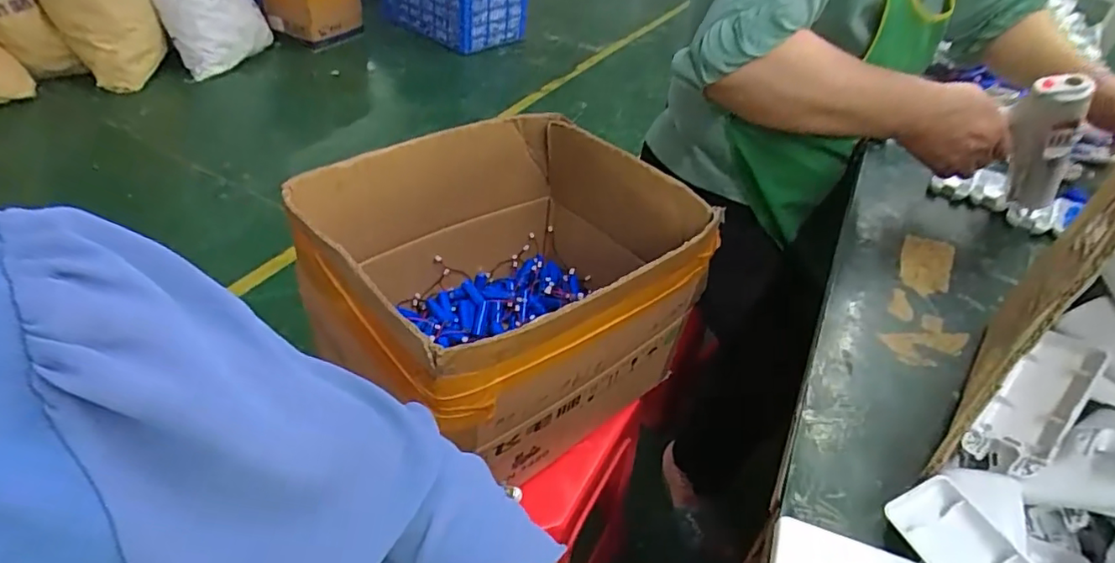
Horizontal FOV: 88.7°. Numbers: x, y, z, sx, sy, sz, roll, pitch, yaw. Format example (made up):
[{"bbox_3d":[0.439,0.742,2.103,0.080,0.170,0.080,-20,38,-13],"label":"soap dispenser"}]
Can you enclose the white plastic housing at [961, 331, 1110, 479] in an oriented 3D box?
[{"bbox_3d":[0.294,0.075,0.350,0.039,0.015,0.089,36,94,34],"label":"white plastic housing"}]

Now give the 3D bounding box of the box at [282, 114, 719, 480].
[{"bbox_3d":[-0.046,0.002,0.649,0.364,0.254,0.312,-25,51,-32],"label":"box"}]

